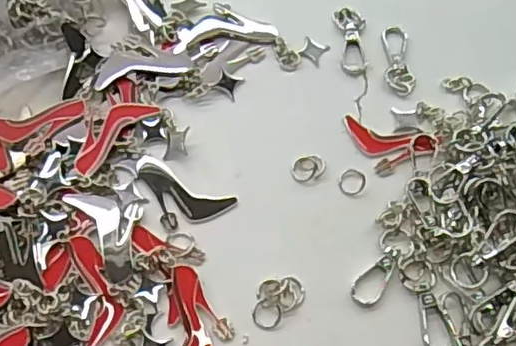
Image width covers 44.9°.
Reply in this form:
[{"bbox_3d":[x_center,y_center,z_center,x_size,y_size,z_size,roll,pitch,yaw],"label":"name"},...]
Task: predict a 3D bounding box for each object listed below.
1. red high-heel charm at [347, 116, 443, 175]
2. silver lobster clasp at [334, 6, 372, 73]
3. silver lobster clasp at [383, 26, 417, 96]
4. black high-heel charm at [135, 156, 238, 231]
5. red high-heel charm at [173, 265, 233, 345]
[{"bbox_3d":[0.062,-0.012,0.295,0.044,0.006,0.024,19,64,5],"label":"red high-heel charm"},{"bbox_3d":[0.050,-0.070,0.323,0.016,0.004,0.040,-4,65,-6],"label":"silver lobster clasp"},{"bbox_3d":[0.072,-0.058,0.319,0.015,0.004,0.039,-4,65,-6],"label":"silver lobster clasp"},{"bbox_3d":[-0.037,0.011,0.281,0.047,0.004,0.027,29,66,10],"label":"black high-heel charm"},{"bbox_3d":[-0.023,0.062,0.257,0.025,0.004,0.046,4,64,-2],"label":"red high-heel charm"}]

